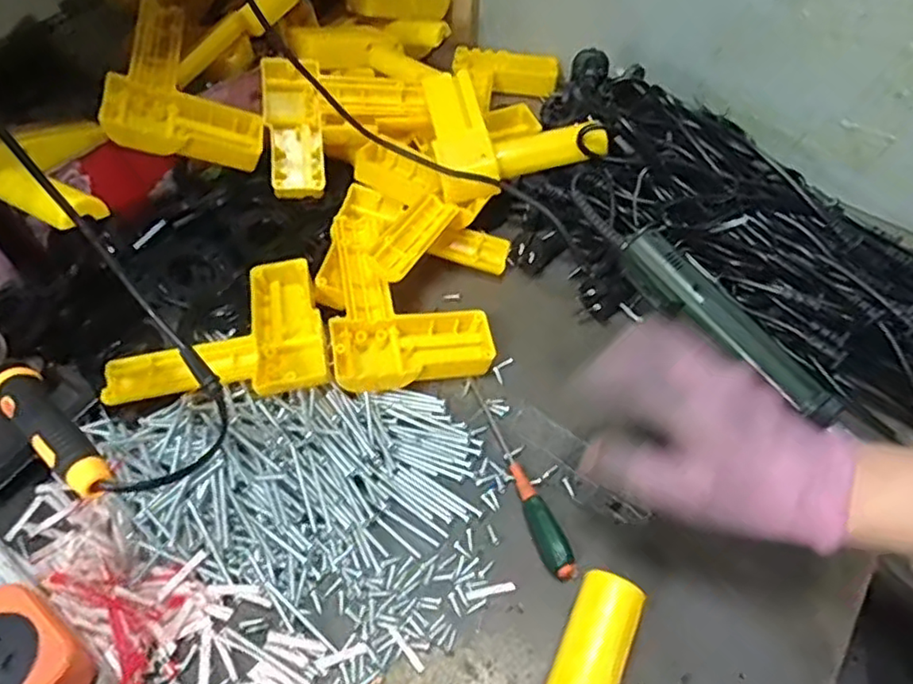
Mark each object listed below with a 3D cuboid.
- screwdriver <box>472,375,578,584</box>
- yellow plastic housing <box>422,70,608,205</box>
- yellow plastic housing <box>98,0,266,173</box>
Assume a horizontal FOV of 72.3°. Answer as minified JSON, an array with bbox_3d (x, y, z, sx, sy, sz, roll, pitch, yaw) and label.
[{"bbox_3d":[0.039,0.083,0.408,0.019,0.017,0.146,-18,56,-15],"label":"screwdriver"},{"bbox_3d":[0.042,-0.183,0.540,0.140,0.056,0.112,-17,55,-15],"label":"yellow plastic housing"},{"bbox_3d":[-0.215,-0.209,0.516,0.114,0.023,0.145,15,61,-26],"label":"yellow plastic housing"}]

